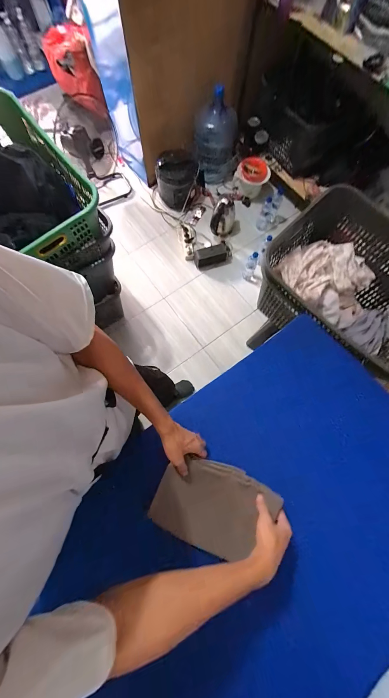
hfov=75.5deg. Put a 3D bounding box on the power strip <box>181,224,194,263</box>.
[{"bbox_3d":[-0.040,-0.683,1.602,0.061,0.045,0.251,-7,74,-4],"label":"power strip"}]

